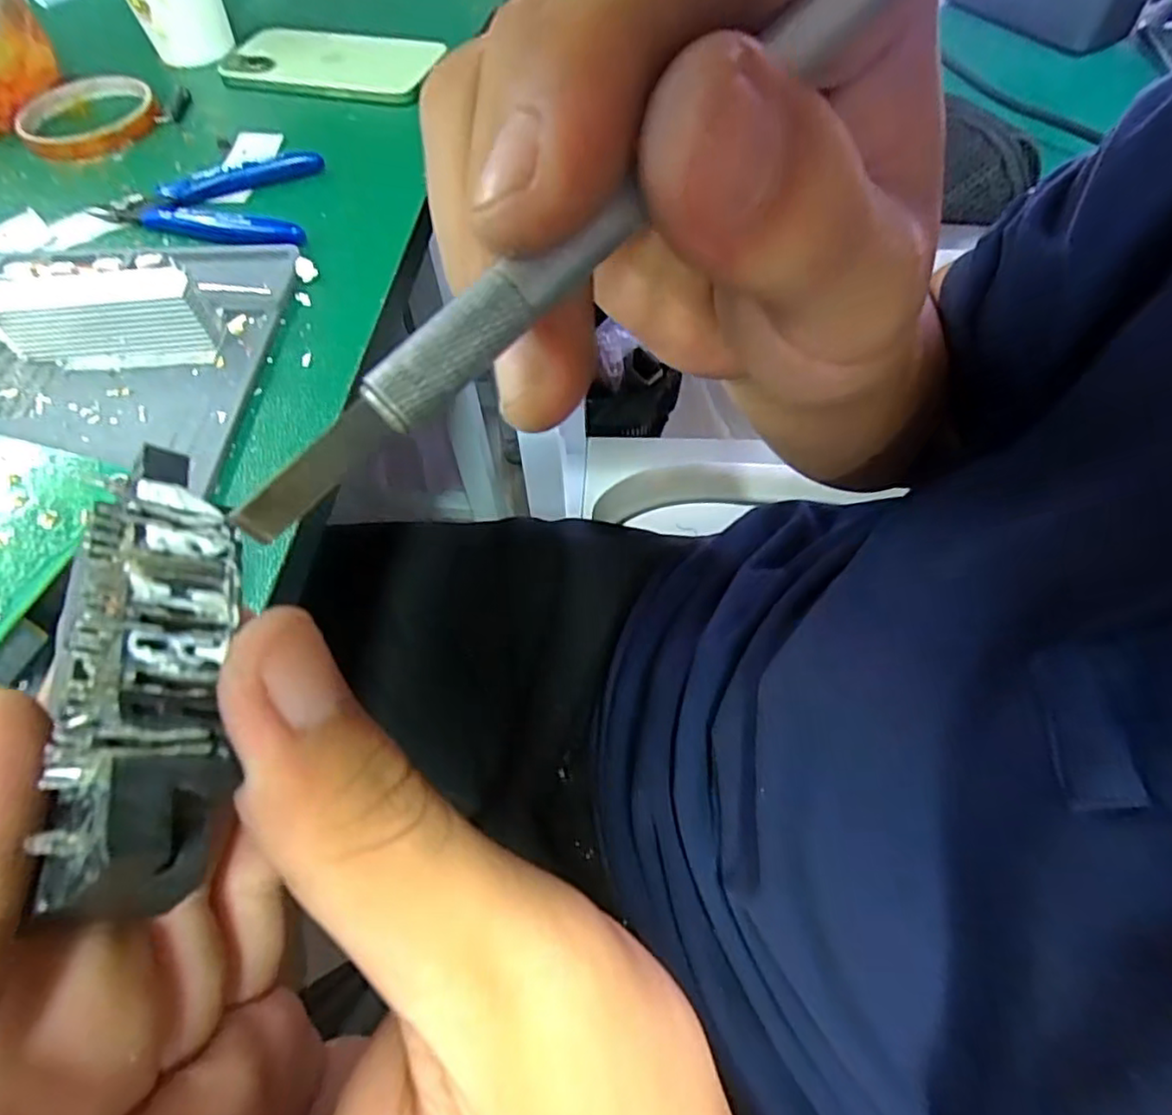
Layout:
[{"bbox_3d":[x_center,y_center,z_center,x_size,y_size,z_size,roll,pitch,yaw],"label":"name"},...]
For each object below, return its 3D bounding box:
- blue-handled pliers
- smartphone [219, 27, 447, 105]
[{"bbox_3d":[-0.206,-0.188,0.357,0.115,0.014,0.077,-5,58,-1],"label":"blue-handled pliers"},{"bbox_3d":[-0.167,-0.330,0.443,0.142,0.016,0.068,14,59,11],"label":"smartphone"}]

